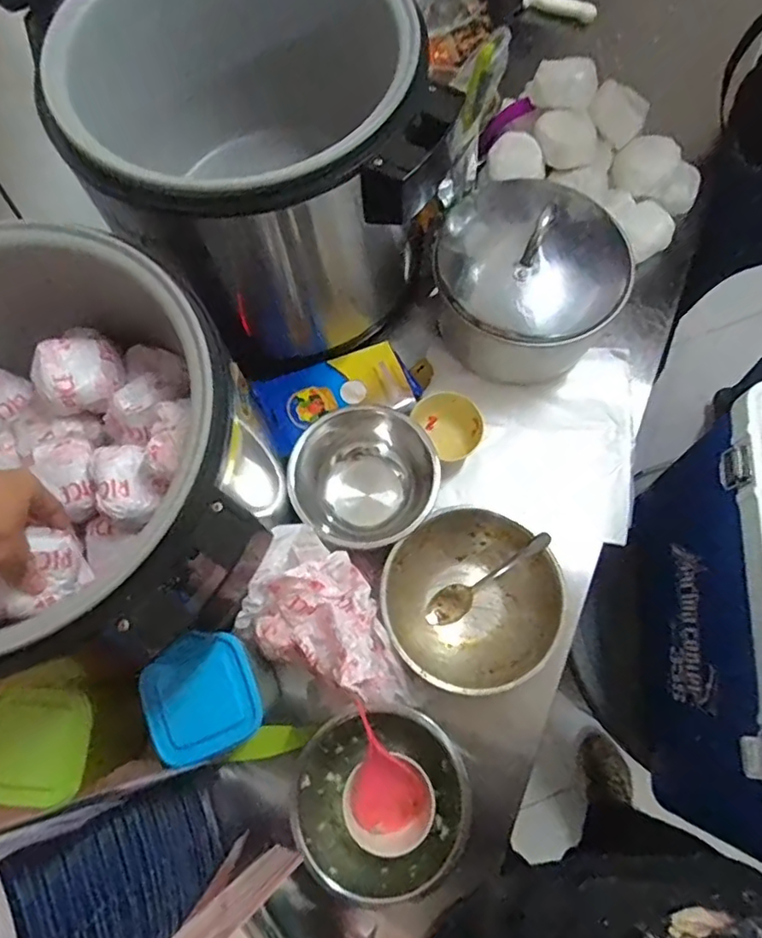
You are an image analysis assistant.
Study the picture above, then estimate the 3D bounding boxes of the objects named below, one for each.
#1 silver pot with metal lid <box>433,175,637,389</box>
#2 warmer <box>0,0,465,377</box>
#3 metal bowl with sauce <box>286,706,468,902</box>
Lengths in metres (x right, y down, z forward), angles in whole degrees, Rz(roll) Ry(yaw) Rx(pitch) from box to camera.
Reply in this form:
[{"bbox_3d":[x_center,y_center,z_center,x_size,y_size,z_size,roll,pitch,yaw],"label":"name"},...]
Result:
[{"bbox_3d":[0.185,-0.246,0.733,0.224,0.187,0.218,0,71,1],"label":"silver pot with metal lid"},{"bbox_3d":[-0.138,-0.347,0.677,0.355,0.307,0.341,-17,71,-4],"label":"warmer"},{"bbox_3d":[-0.002,0.330,0.596,0.165,0.079,0.164,0,71,1],"label":"metal bowl with sauce"}]

